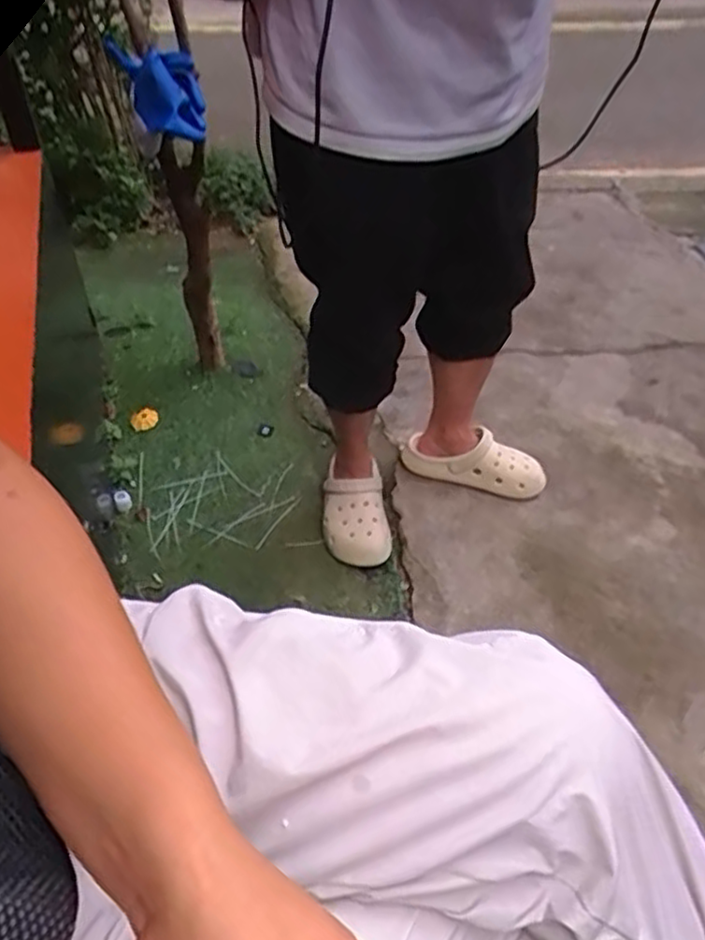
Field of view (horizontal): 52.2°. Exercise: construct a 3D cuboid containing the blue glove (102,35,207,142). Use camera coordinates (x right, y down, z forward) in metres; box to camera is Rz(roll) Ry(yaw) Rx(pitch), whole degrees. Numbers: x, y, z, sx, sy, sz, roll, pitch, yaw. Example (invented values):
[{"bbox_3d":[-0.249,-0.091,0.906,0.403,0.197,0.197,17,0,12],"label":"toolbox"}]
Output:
[{"bbox_3d":[-0.302,-0.588,1.116,0.134,0.115,0.082,-5,43,-2],"label":"blue glove"}]

